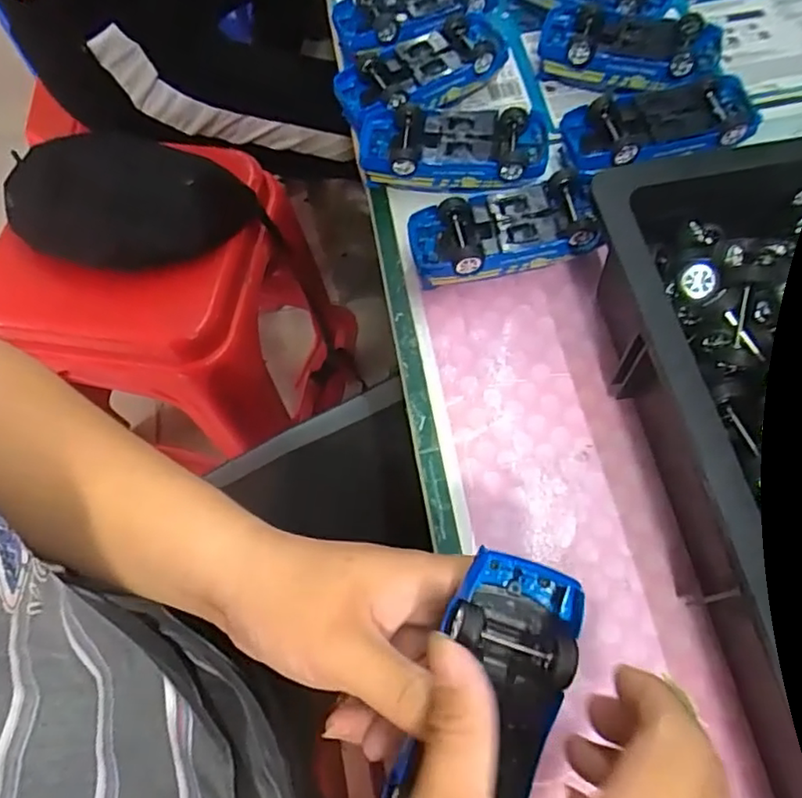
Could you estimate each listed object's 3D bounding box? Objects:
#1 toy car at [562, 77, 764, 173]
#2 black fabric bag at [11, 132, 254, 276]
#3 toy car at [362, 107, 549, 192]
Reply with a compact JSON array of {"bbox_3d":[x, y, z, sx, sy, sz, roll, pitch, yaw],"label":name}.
[{"bbox_3d":[0.190,-0.194,0.448,0.141,0.033,0.067,-12,66,-4],"label":"toy car"},{"bbox_3d":[-0.298,-0.209,0.672,0.264,0.041,0.139,12,101,0],"label":"black fabric bag"},{"bbox_3d":[0.038,-0.178,0.439,0.133,0.032,0.056,3,66,3],"label":"toy car"}]

